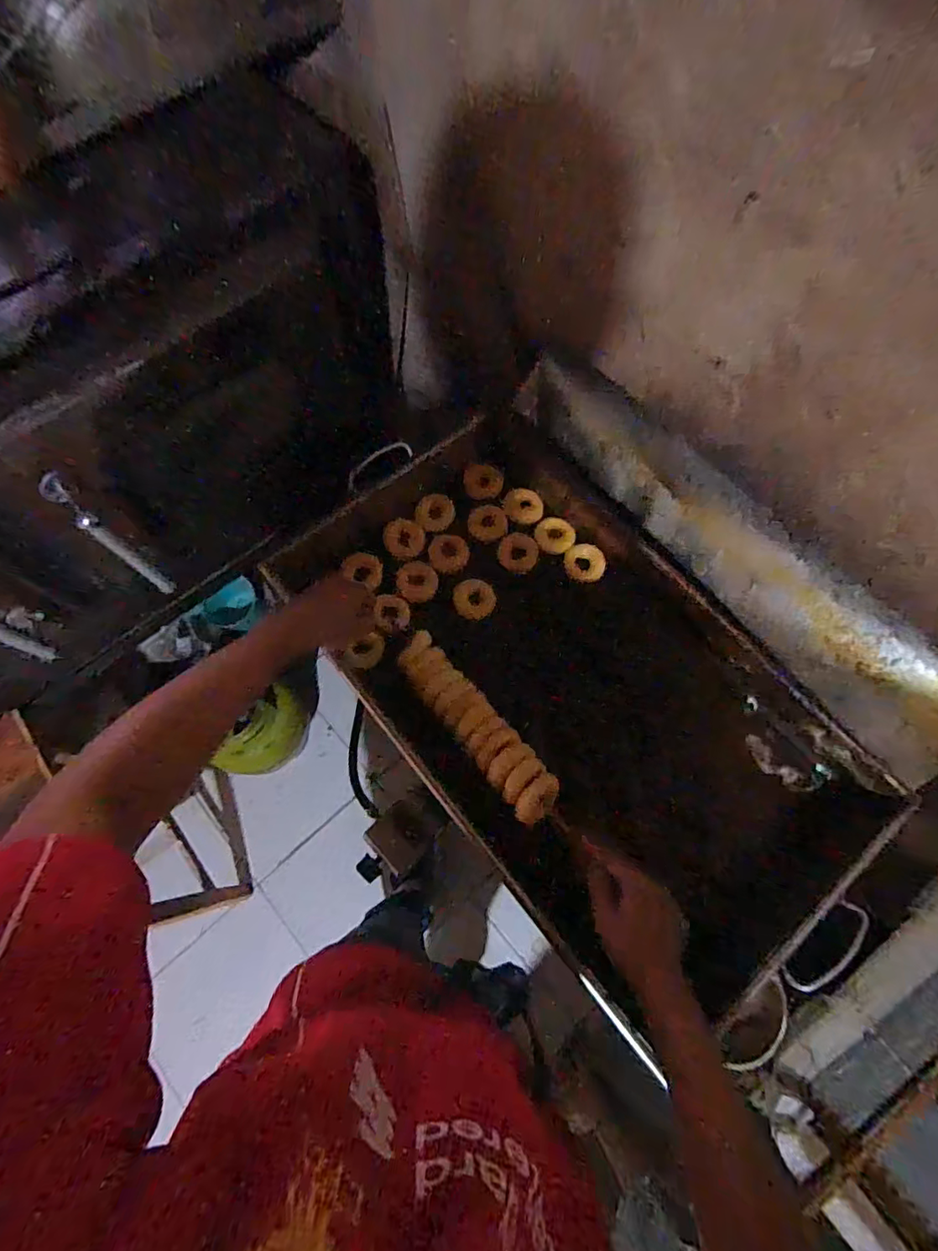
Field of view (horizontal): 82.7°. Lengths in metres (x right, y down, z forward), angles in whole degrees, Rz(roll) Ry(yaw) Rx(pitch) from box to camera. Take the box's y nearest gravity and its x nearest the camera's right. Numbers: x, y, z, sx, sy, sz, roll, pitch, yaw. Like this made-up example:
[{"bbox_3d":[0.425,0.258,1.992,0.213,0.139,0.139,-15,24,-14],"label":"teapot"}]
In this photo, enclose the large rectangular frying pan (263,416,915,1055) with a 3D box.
[{"bbox_3d":[0.188,0.047,0.852,0.492,0.125,0.934,-35,74,-13],"label":"large rectangular frying pan"}]

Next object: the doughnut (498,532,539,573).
[{"bbox_3d":[0.091,-0.135,0.989,0.072,0.029,0.065,36,73,12],"label":"doughnut"}]

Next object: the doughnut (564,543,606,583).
[{"bbox_3d":[0.209,-0.114,0.954,0.075,0.038,0.066,18,70,6],"label":"doughnut"}]

